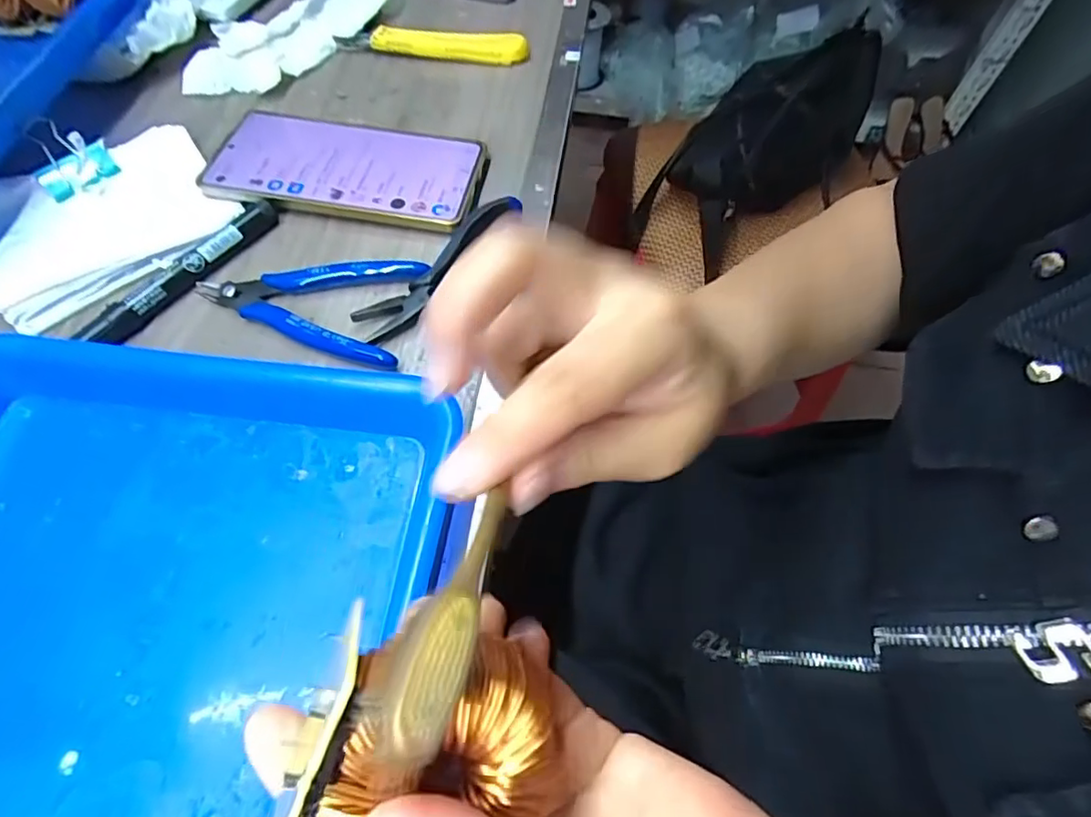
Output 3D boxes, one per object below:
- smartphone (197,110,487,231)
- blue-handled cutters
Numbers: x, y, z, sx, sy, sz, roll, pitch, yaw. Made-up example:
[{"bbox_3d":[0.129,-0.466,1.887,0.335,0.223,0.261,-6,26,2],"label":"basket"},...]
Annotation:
[{"bbox_3d":[-0.124,-0.152,0.356,0.165,0.011,0.082,6,61,2],"label":"smartphone"},{"bbox_3d":[-0.130,-0.060,0.311,0.118,0.019,0.063,11,62,5],"label":"blue-handled cutters"}]

